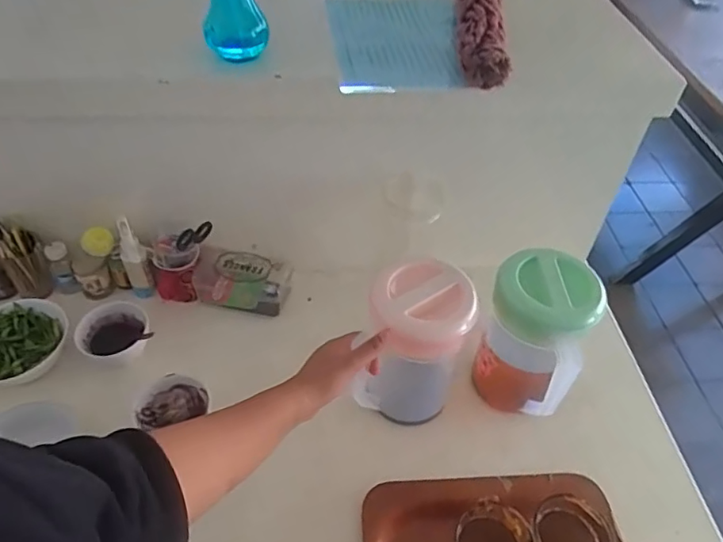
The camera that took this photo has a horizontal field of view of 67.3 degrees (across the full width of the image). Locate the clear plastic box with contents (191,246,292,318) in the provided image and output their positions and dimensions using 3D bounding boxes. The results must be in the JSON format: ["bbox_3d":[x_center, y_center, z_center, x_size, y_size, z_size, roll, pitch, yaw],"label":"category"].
[{"bbox_3d":[-0.198,0.013,0.896,0.148,0.076,0.077,11,47,9],"label":"clear plastic box with contents"}]

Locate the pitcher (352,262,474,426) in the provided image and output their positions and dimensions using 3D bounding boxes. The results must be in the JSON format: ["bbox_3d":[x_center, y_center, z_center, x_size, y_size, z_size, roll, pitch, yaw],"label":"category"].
[{"bbox_3d":[0.074,0.110,0.700,0.105,0.222,0.138,32,53,30],"label":"pitcher"}]

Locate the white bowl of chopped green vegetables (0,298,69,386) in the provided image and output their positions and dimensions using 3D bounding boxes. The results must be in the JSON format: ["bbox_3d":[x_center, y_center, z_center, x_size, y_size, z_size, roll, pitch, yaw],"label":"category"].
[{"bbox_3d":[-0.504,0.105,0.796,0.138,0.055,0.145,1,47,-1],"label":"white bowl of chopped green vegetables"}]

